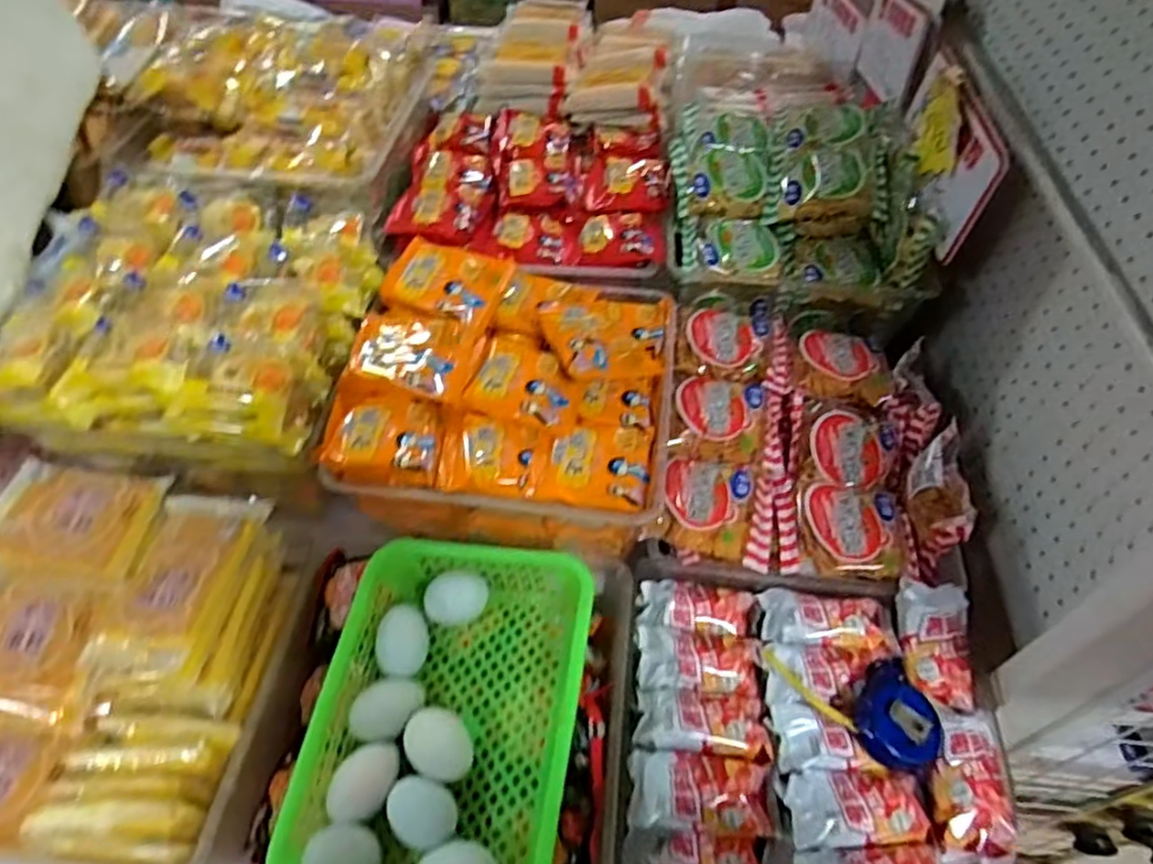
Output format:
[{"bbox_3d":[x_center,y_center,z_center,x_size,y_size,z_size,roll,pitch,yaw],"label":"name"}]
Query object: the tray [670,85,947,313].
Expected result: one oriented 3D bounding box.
[{"bbox_3d":[0.259,-0.293,0.858,0.281,0.114,0.299,3,52,0],"label":"tray"}]

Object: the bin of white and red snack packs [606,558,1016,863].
[{"bbox_3d":[0.183,0.252,0.585,0.295,0.088,0.289,7,52,3],"label":"bin of white and red snack packs"}]

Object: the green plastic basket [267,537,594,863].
[{"bbox_3d":[-0.104,0.220,0.554,0.206,0.069,0.279,8,52,4],"label":"green plastic basket"}]

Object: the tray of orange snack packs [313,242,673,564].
[{"bbox_3d":[-0.063,-0.045,0.700,0.305,0.112,0.307,4,52,1],"label":"tray of orange snack packs"}]

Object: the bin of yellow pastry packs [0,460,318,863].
[{"bbox_3d":[-0.400,0.181,0.594,0.296,0.093,0.293,7,52,3],"label":"bin of yellow pastry packs"}]

